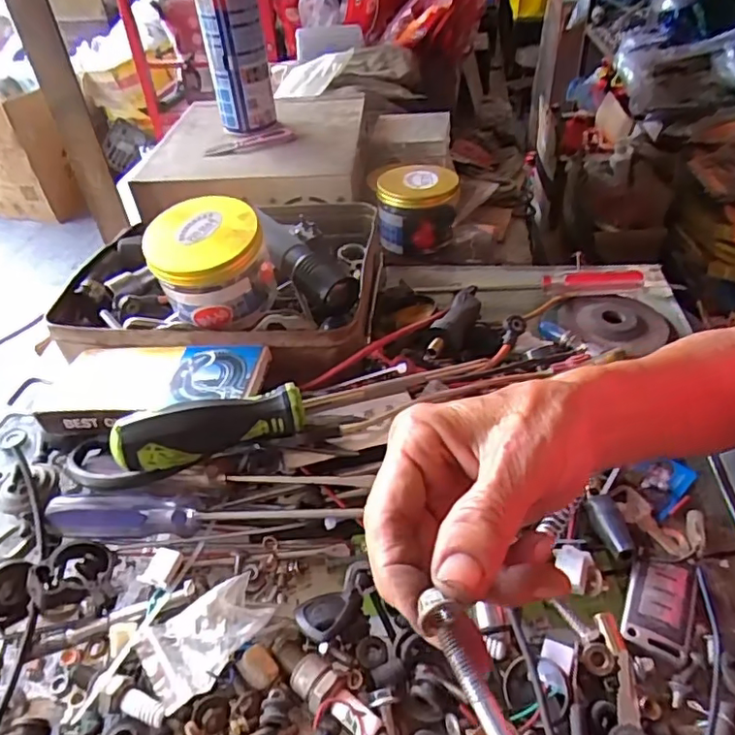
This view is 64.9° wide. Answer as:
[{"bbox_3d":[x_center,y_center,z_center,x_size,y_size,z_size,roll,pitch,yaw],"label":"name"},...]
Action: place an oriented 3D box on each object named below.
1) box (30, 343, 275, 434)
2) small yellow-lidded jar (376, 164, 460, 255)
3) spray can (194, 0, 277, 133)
[{"bbox_3d":[-0.141,0.015,0.391,0.145,0.035,0.079,3,42,6],"label":"box"},{"bbox_3d":[0.052,-0.162,0.594,0.081,0.064,0.071,1,42,4],"label":"small yellow-lidded jar"},{"bbox_3d":[-0.143,-0.348,0.631,0.066,0.166,0.054,-11,42,-9],"label":"spray can"}]

